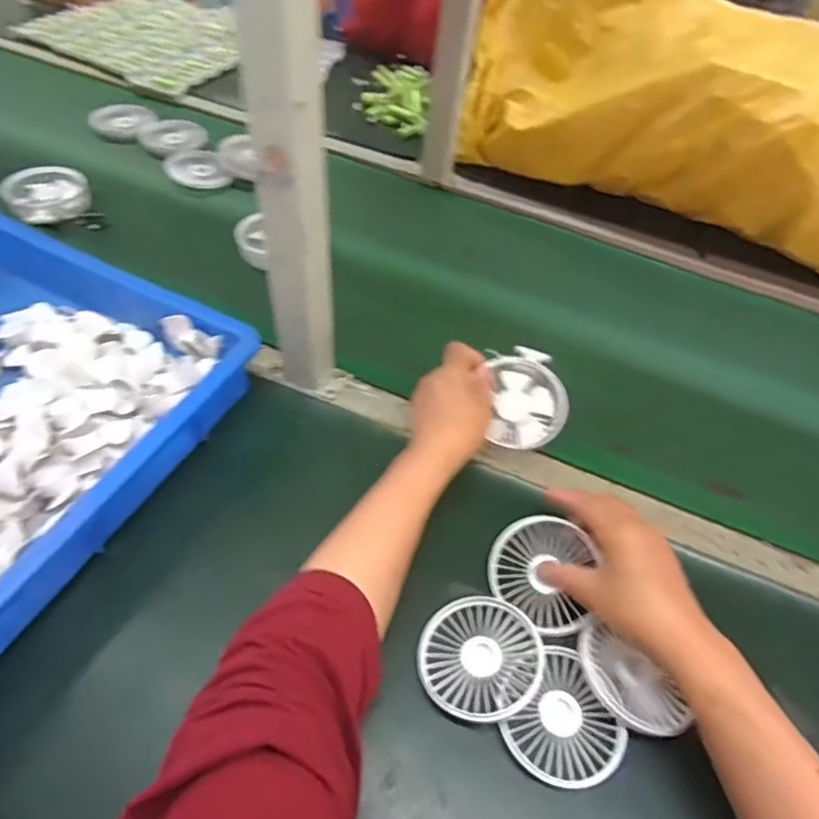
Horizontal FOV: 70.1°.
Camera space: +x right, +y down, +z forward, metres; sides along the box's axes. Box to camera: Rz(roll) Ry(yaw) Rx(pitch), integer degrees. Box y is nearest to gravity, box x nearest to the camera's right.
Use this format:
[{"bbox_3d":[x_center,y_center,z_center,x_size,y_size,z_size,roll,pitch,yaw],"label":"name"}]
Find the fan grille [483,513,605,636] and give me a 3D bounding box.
[{"bbox_3d":[0.108,0.128,0.465,0.087,0.012,0.080,37,77,21],"label":"fan grille"}]

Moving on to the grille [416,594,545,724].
[{"bbox_3d":[0.052,0.181,0.431,0.087,0.015,0.088,-3,44,2],"label":"grille"}]

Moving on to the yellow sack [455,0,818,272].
[{"bbox_3d":[0.387,-0.387,0.798,0.662,0.234,0.232,23,51,13],"label":"yellow sack"}]

